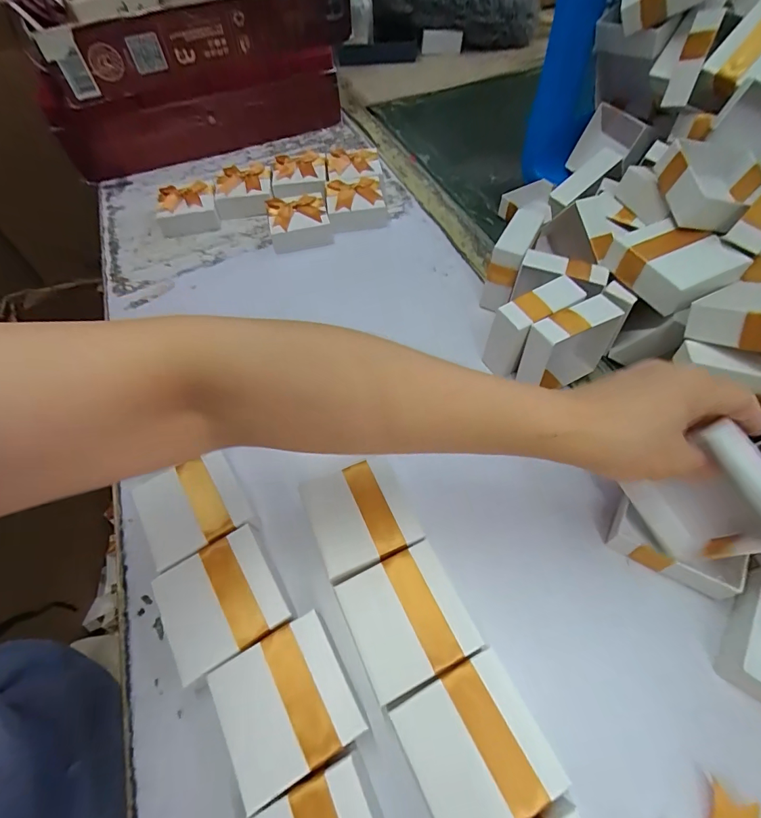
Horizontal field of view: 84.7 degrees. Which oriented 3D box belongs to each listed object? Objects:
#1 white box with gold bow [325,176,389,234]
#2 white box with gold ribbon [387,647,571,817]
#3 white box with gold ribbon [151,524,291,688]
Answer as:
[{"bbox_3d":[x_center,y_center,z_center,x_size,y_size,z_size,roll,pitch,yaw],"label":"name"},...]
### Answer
[{"bbox_3d":[-0.031,-0.254,0.516,0.071,0.035,0.077,-11,56,-4],"label":"white box with gold bow"},{"bbox_3d":[0.051,0.185,0.231,0.068,0.025,0.070,-25,58,-13],"label":"white box with gold ribbon"},{"bbox_3d":[-0.103,0.128,0.276,0.069,0.028,0.068,-30,60,-16],"label":"white box with gold ribbon"}]

